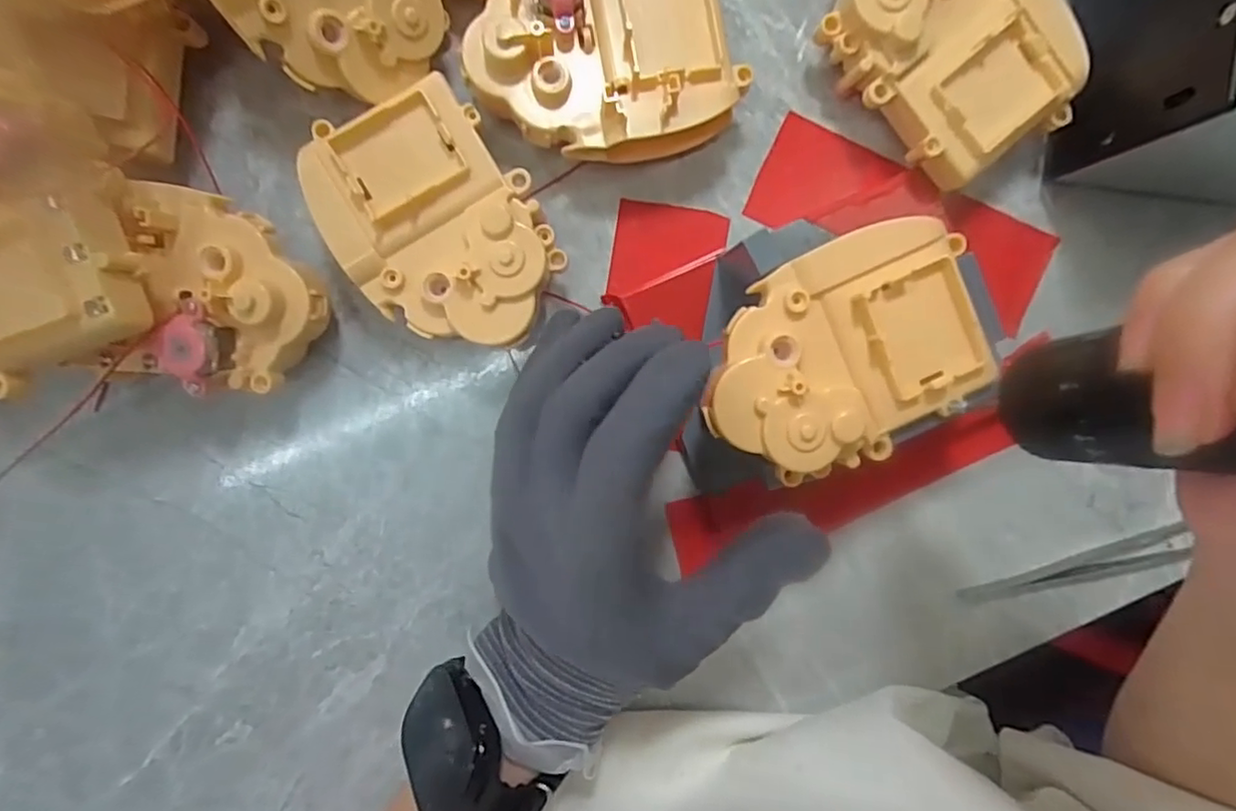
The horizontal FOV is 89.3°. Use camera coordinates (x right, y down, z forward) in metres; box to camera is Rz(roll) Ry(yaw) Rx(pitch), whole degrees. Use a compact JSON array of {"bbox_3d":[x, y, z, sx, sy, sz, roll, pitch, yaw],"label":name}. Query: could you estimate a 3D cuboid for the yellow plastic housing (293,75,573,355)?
[{"bbox_3d":[-0.068,-0.067,0.241,0.073,0.037,0.099,-30,94,0],"label":"yellow plastic housing"}]

